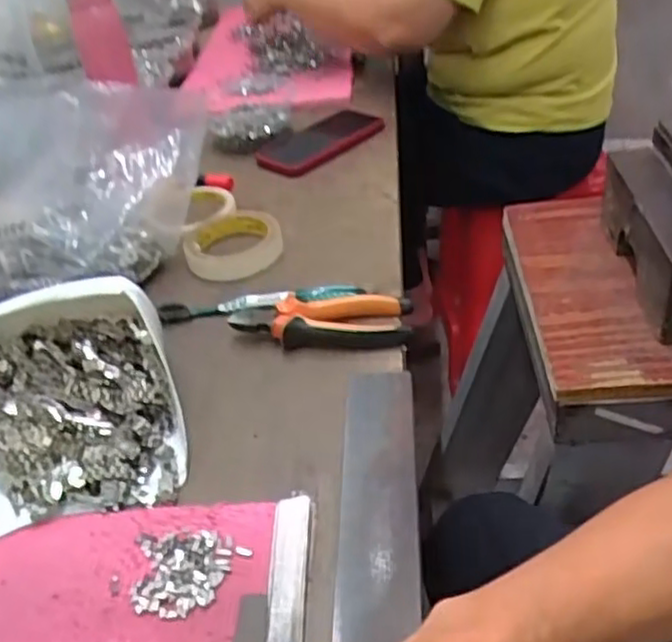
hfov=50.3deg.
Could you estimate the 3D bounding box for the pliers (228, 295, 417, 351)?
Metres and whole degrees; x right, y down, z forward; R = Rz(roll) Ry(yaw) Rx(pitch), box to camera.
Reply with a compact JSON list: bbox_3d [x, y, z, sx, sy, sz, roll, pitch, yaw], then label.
[{"bbox_3d":[-0.011,-0.001,0.604,0.148,0.025,0.056,1,39,11],"label":"pliers"}]

